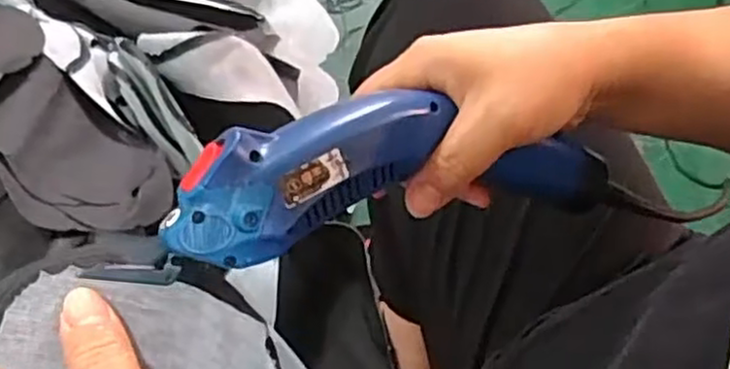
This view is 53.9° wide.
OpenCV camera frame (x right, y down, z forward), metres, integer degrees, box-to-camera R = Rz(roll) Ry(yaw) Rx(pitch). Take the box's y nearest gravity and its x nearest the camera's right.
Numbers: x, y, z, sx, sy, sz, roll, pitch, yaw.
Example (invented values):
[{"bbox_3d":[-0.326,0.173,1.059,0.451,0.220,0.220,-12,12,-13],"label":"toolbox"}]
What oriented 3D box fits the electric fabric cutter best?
[{"bbox_3d":[0.012,-0.007,0.322,0.243,0.047,0.053,-6,60,-28],"label":"electric fabric cutter"}]

